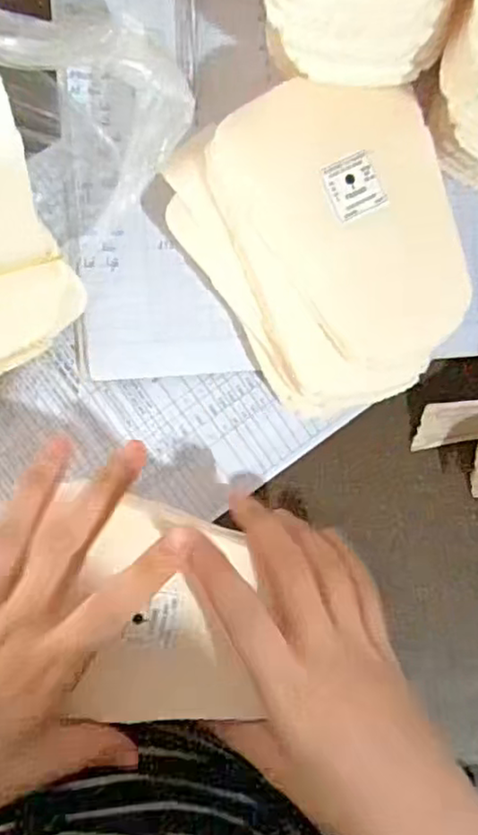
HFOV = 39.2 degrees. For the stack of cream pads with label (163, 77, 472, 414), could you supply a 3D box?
[{"bbox_3d":[0.048,-0.087,0.344,0.121,0.045,0.154,-30,96,-6],"label":"stack of cream pads with label"}]

